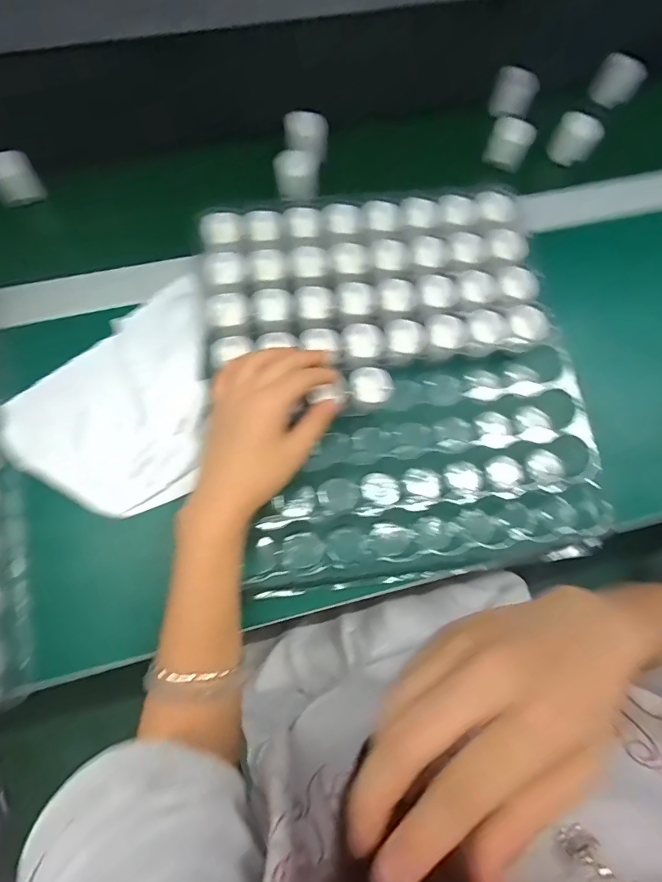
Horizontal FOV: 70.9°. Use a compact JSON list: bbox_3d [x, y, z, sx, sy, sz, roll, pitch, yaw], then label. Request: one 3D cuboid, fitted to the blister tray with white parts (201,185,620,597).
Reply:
[{"bbox_3d":[0.054,-0.058,0.400,0.289,0.049,0.335,-10,79,-1],"label":"blister tray with white parts"}]

